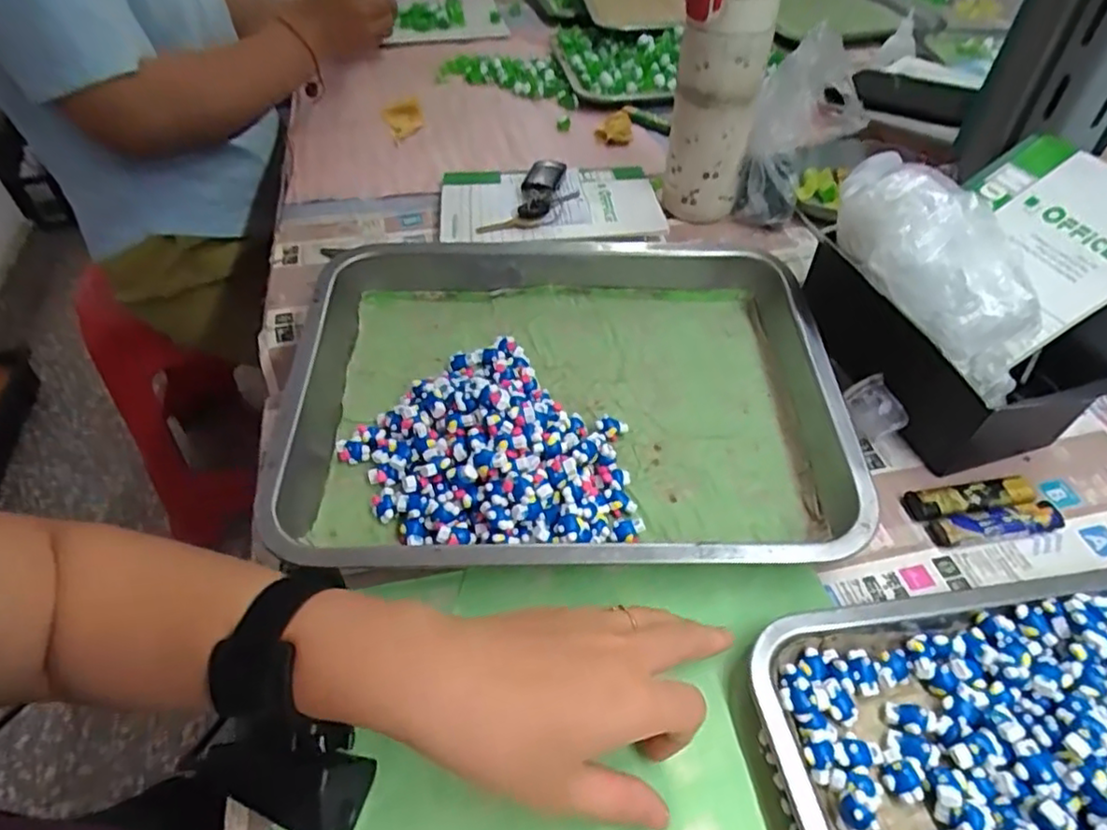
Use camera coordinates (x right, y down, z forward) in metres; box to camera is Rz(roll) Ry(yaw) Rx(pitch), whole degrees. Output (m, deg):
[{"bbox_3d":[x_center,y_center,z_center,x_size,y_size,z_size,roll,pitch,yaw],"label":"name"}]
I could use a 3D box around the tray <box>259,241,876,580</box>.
[{"bbox_3d":[-0.006,-0.015,0.446,0.368,0.053,0.286,-2,48,-4],"label":"tray"}]

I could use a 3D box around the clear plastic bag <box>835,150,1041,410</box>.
[{"bbox_3d":[0.249,-0.092,0.416,0.074,0.063,0.172,-20,72,-19],"label":"clear plastic bag"}]

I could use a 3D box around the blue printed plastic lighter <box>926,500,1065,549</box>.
[{"bbox_3d":[0.275,0.067,0.400,0.082,0.012,0.018,-7,49,-8],"label":"blue printed plastic lighter"}]

